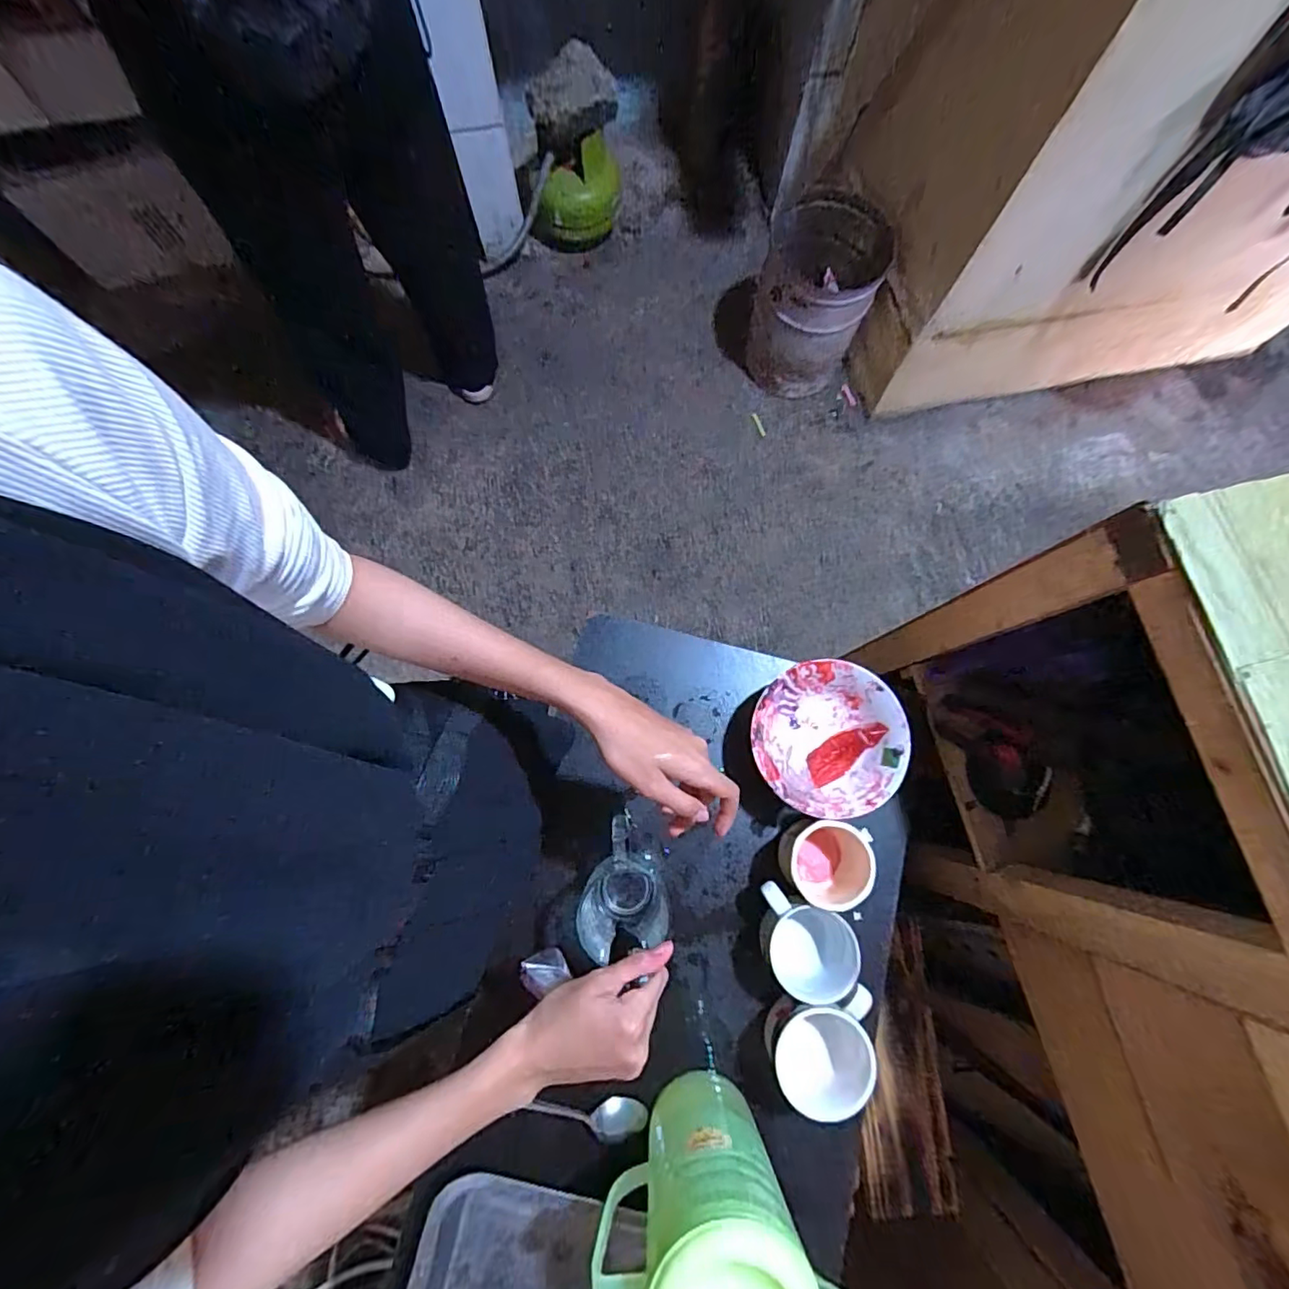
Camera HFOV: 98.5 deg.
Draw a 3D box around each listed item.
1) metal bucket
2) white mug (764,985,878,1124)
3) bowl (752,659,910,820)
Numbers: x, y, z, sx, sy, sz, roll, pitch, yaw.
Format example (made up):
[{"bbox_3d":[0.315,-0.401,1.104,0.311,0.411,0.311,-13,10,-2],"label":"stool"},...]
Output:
[{"bbox_3d":[0.425,-0.868,1.419,0.284,0.312,0.322,16,76,4],"label":"metal bucket"},{"bbox_3d":[0.160,0.372,0.518,0.089,0.073,0.096,4,75,1],"label":"white mug"},{"bbox_3d":[0.188,0.097,0.577,0.152,0.067,0.150,0,75,0],"label":"bowl"}]

